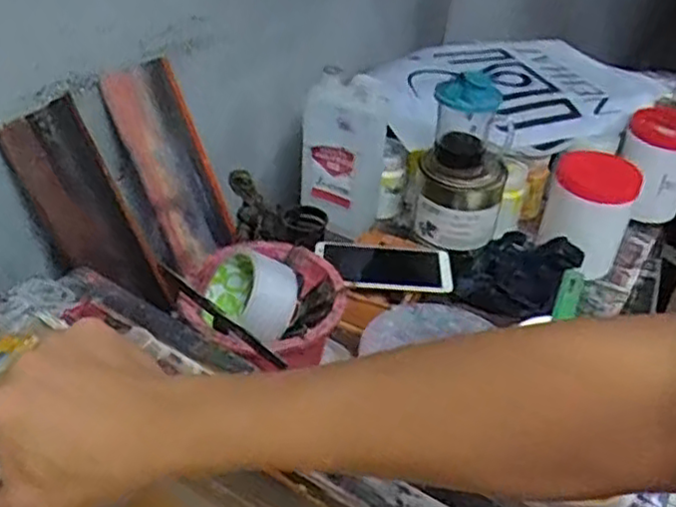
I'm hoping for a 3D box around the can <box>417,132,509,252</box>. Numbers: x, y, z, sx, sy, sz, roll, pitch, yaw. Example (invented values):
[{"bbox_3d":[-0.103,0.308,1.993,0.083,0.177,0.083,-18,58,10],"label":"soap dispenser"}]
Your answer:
[{"bbox_3d":[0.155,-0.085,0.880,0.099,0.126,0.089,13,37,11],"label":"can"}]

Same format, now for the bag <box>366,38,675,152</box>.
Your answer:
[{"bbox_3d":[0.255,-0.260,1.086,0.469,0.063,0.315,-16,41,-25],"label":"bag"}]

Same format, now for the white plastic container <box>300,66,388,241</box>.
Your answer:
[{"bbox_3d":[0.006,-0.129,0.938,0.107,0.211,0.062,6,37,1],"label":"white plastic container"}]

